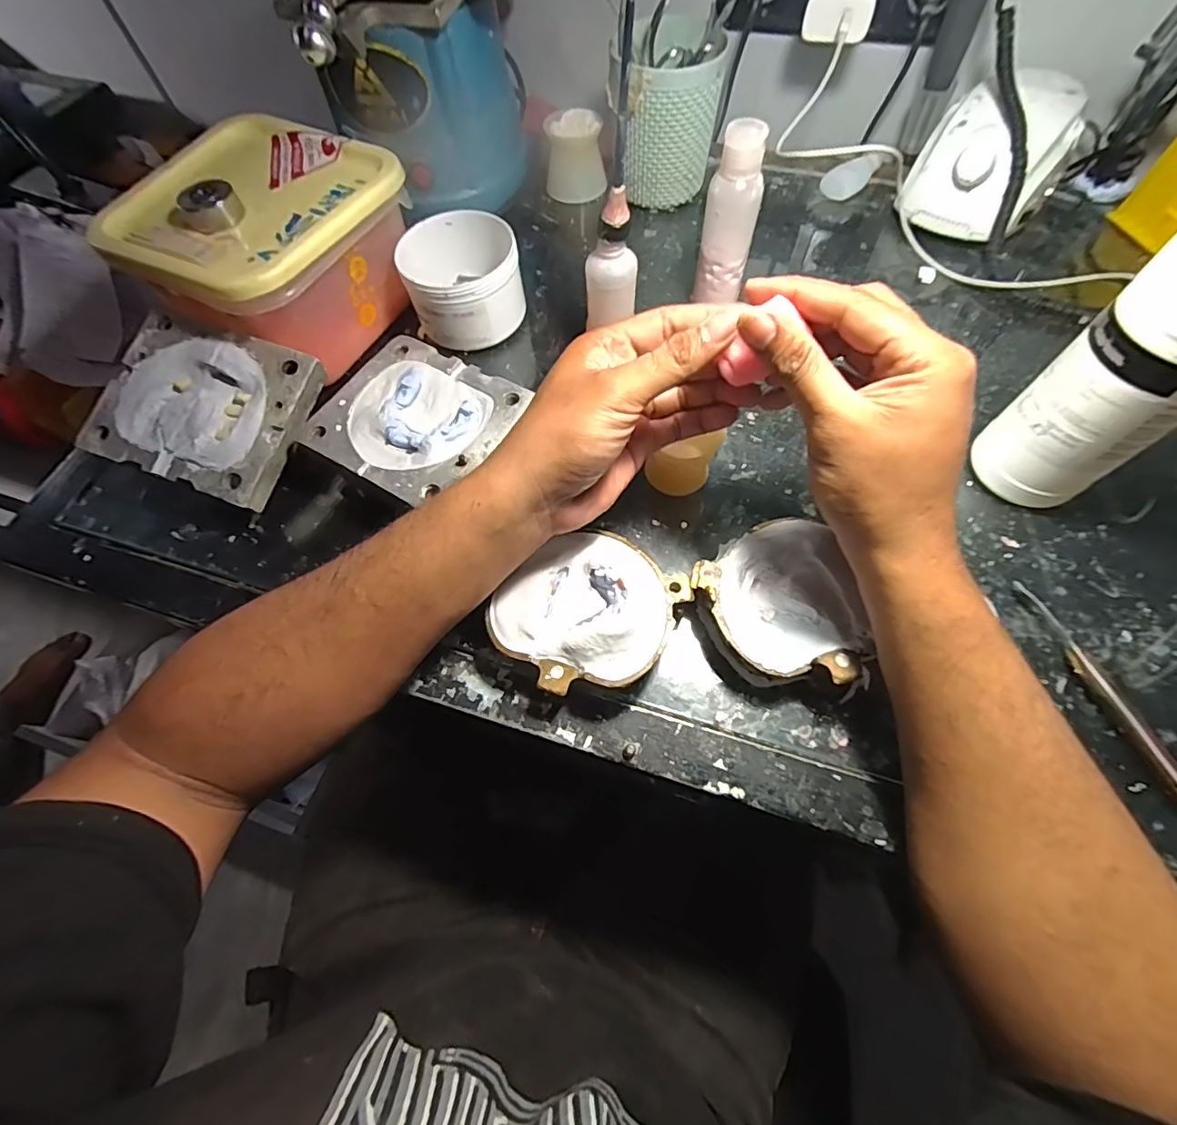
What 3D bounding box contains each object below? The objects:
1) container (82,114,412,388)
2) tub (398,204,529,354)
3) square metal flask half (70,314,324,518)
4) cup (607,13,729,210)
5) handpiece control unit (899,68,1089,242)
[{"bbox_3d":[-0.239,-0.240,0.397,0.167,0.093,0.168,27,68,14],"label":"container"},{"bbox_3d":[-0.102,-0.232,0.417,0.091,0.057,0.108,-15,65,-4],"label":"tub"},{"bbox_3d":[-0.263,-0.107,0.348,0.125,0.022,0.109,19,81,2],"label":"square metal flask half"},{"bbox_3d":[0.067,-0.407,0.458,0.086,0.116,0.097,-6,64,0],"label":"cup"},{"bbox_3d":[0.352,-0.350,0.442,0.107,0.076,0.128,38,72,18],"label":"handpiece control unit"}]

